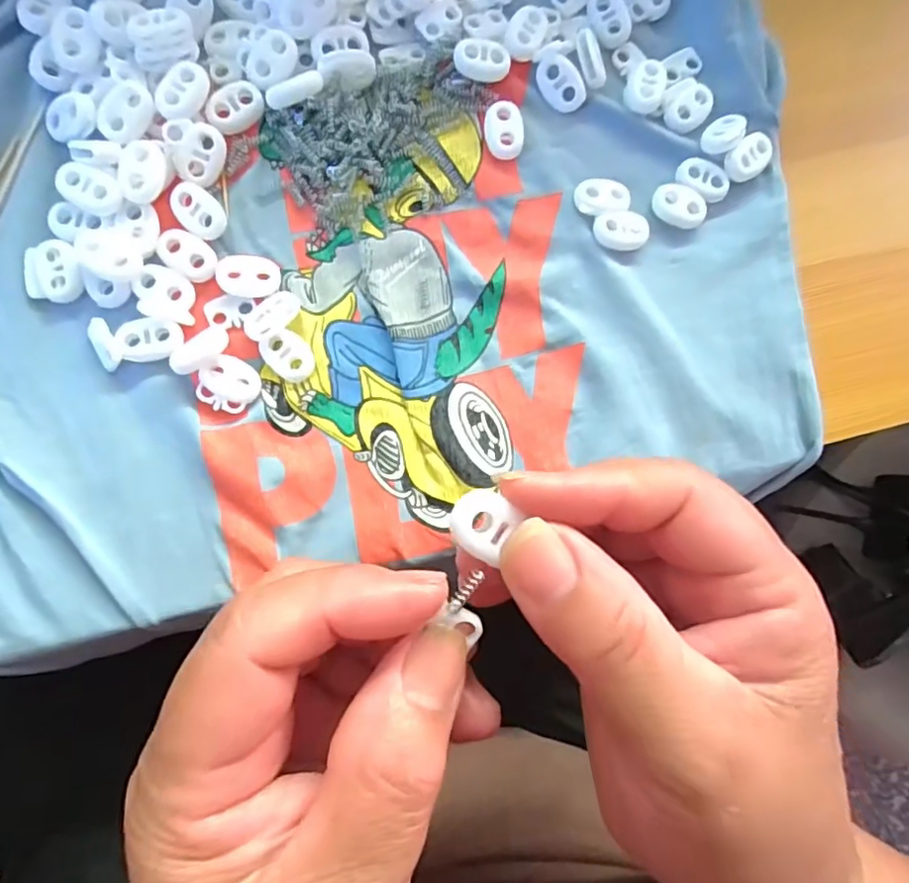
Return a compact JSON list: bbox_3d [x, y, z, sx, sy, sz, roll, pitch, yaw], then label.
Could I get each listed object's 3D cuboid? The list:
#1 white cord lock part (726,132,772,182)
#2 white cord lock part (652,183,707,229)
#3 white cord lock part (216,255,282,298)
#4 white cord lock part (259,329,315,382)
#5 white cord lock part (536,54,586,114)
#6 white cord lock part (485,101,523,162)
[{"bbox_3d":[0.121,-0.117,0.244,0.023,0.005,0.015,-41,90,-8],"label":"white cord lock part"},{"bbox_3d":[0.091,-0.095,0.243,0.023,0.005,0.015,34,82,-2],"label":"white cord lock part"},{"bbox_3d":[-0.076,-0.061,0.221,0.022,0.006,0.015,-1,85,-6],"label":"white cord lock part"},{"bbox_3d":[-0.061,-0.032,0.220,0.016,0.004,0.021,-43,90,-8],"label":"white cord lock part"},{"bbox_3d":[0.043,-0.144,0.239,0.015,0.004,0.022,-39,99,27],"label":"white cord lock part"},{"bbox_3d":[0.020,-0.125,0.237,0.015,0.004,0.022,-5,86,-6],"label":"white cord lock part"}]

